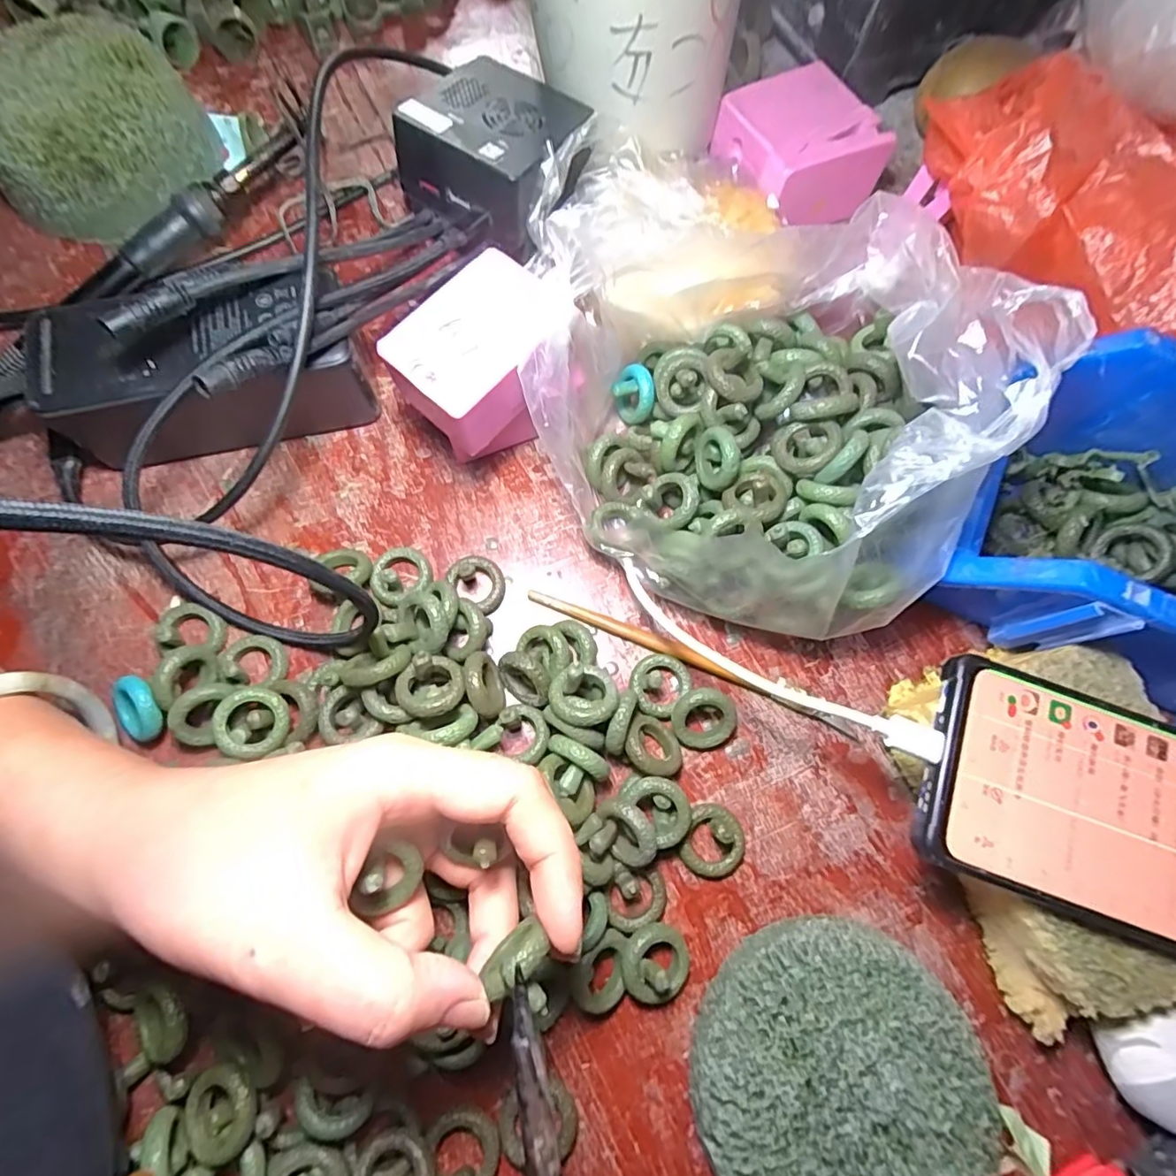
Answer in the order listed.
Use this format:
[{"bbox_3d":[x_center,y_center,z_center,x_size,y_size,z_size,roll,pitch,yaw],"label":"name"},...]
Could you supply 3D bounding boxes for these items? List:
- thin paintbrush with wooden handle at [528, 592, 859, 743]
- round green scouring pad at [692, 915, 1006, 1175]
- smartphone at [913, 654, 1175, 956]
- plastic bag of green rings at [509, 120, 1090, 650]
[{"bbox_3d":[0.046,0.031,0.261,0.153,0.006,0.009,22,74,5],"label":"thin paintbrush with wooden handle"},{"bbox_3d":[0.090,0.178,0.207,0.098,0.021,0.099,0,74,-2],"label":"round green scouring pad"},{"bbox_3d":[0.198,0.084,0.202,0.161,0.013,0.077,20,74,4],"label":"smartphone"},{"bbox_3d":[0.077,-0.066,0.242,0.185,0.098,0.168,-14,74,-7],"label":"plastic bag of green rings"}]

